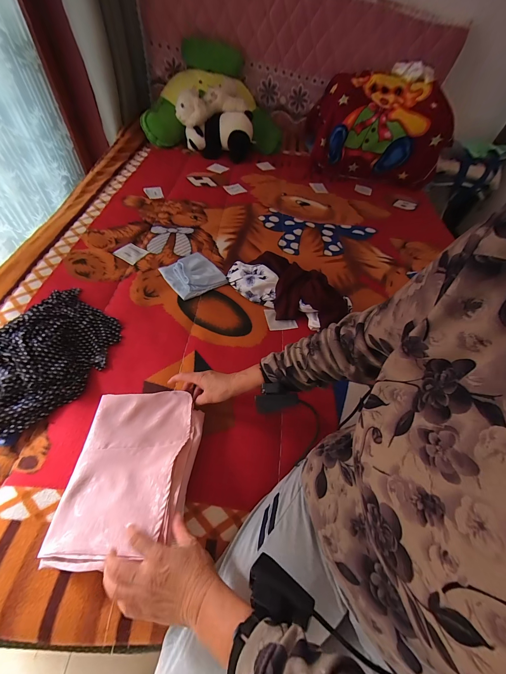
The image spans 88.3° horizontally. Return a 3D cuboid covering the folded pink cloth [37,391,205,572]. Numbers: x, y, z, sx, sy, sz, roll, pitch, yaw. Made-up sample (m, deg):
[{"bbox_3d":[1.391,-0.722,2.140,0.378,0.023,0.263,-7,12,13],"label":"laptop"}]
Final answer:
[{"bbox_3d":[-0.197,0.210,0.430,0.192,0.046,0.253,3,56,-2],"label":"folded pink cloth"}]

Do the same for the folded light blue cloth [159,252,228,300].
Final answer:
[{"bbox_3d":[-0.175,-0.187,0.764,0.151,0.025,0.157,-31,64,-26],"label":"folded light blue cloth"}]

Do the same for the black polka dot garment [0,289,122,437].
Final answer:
[{"bbox_3d":[-0.473,0.049,0.532,0.263,0.059,0.387,29,56,13],"label":"black polka dot garment"}]

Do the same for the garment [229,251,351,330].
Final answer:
[{"bbox_3d":[0.107,-0.151,0.737,0.336,0.081,0.191,32,57,14],"label":"garment"}]

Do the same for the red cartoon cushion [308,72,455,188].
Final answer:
[{"bbox_3d":[0.617,-1.005,1.274,0.612,0.363,0.319,1,54,-7],"label":"red cartoon cushion"}]

